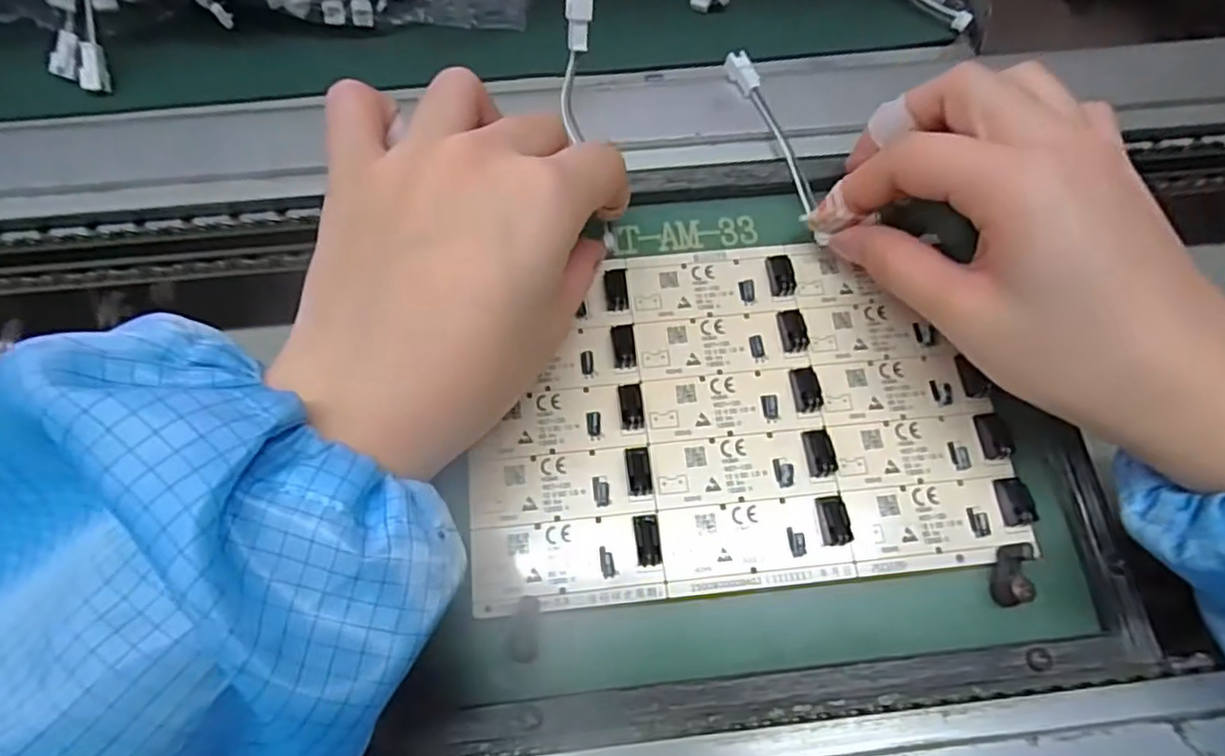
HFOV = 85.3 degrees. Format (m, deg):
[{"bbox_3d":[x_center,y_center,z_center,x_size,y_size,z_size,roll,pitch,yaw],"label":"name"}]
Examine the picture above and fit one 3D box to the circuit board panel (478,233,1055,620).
[{"bbox_3d":[0.045,0.011,0.247,0.190,0.009,0.127,-5,70,-2],"label":"circuit board panel"}]

